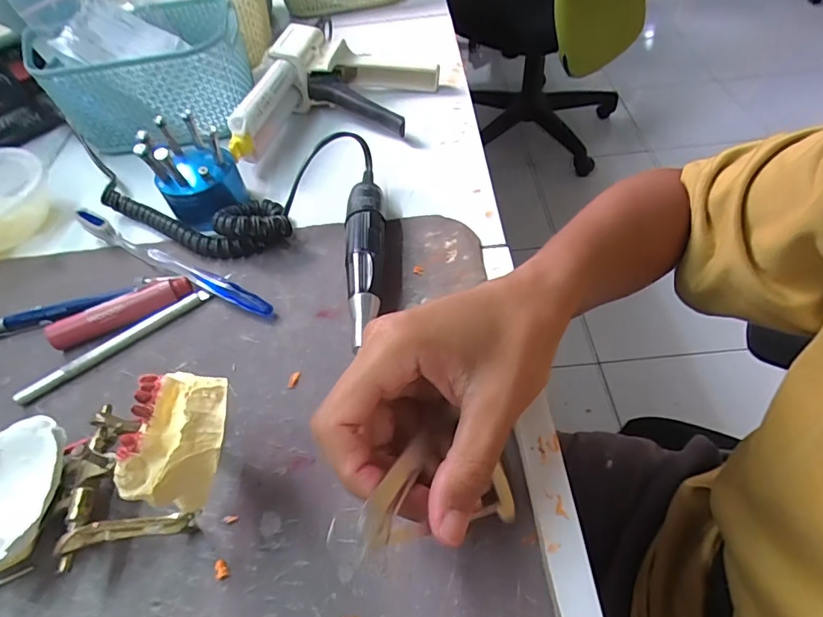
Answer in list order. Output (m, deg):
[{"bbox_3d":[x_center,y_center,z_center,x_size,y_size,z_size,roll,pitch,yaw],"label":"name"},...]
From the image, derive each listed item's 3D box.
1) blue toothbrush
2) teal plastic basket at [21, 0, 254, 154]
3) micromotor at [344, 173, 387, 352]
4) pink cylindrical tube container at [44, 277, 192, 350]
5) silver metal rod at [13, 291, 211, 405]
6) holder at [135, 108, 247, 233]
[{"bbox_3d":[-0.169,-0.035,0.340,0.184,0.021,0.018,23,58,22],"label":"blue toothbrush"},{"bbox_3d":[-0.232,-0.216,0.446,0.152,0.094,0.114,-12,52,-4],"label":"teal plastic basket"},{"bbox_3d":[-0.031,-0.042,0.328,0.025,0.028,0.158,-5,52,3],"label":"micromotor"},{"bbox_3d":[-0.187,0.002,0.314,0.087,0.018,0.015,-26,54,-14],"label":"pink cylindrical tube container"},{"bbox_3d":[-0.183,0.022,0.305,0.119,0.009,0.007,-35,56,-20],"label":"silver metal rod"},{"bbox_3d":[-0.165,-0.105,0.369,0.057,0.066,0.051,-32,55,-18],"label":"holder"}]

